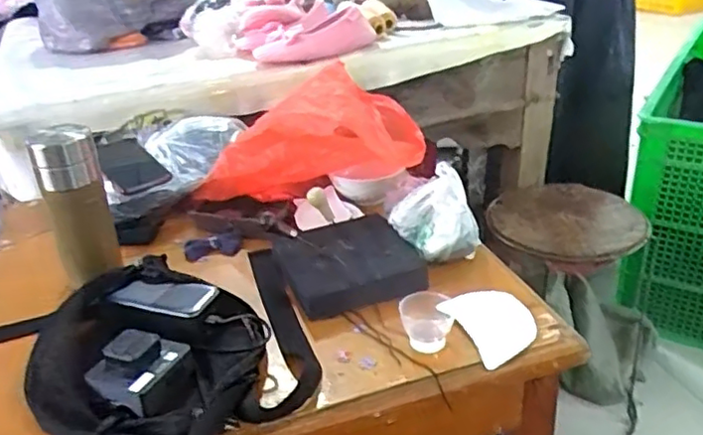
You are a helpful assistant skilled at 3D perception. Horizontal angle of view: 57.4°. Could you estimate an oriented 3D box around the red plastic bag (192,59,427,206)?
[{"bbox_3d":[-0.072,-0.100,0.899,0.322,0.136,0.104,-17,27,12],"label":"red plastic bag"}]

